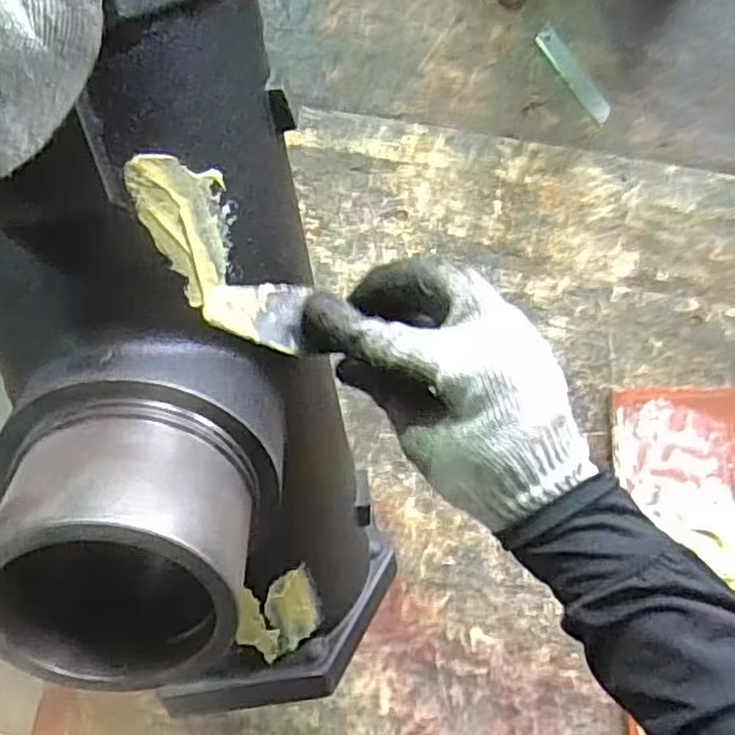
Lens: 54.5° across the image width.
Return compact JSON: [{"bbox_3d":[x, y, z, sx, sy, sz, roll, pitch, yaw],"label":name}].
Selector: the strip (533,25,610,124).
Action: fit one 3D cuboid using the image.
[{"bbox_3d":[0.182,-0.257,0.624,0.021,0.004,0.100,-31,83,-2],"label":"strip"}]

